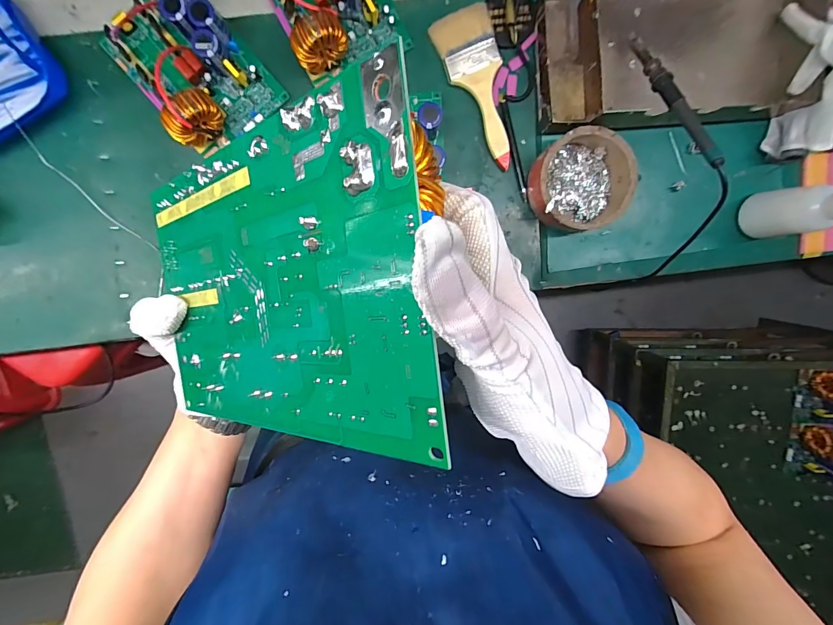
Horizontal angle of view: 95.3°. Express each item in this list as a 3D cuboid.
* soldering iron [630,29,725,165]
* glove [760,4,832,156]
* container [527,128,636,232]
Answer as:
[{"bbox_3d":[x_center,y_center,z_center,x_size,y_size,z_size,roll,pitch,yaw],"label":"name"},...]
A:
[{"bbox_3d":[0.299,-0.250,0.442,0.020,0.020,0.205,-18,72,1],"label":"soldering iron"},{"bbox_3d":[0.490,-0.289,0.462,0.060,0.090,0.172,0,97,-2],"label":"glove"},{"bbox_3d":[0.213,-0.170,0.499,0.118,0.056,0.118,0,97,-2],"label":"container"}]

